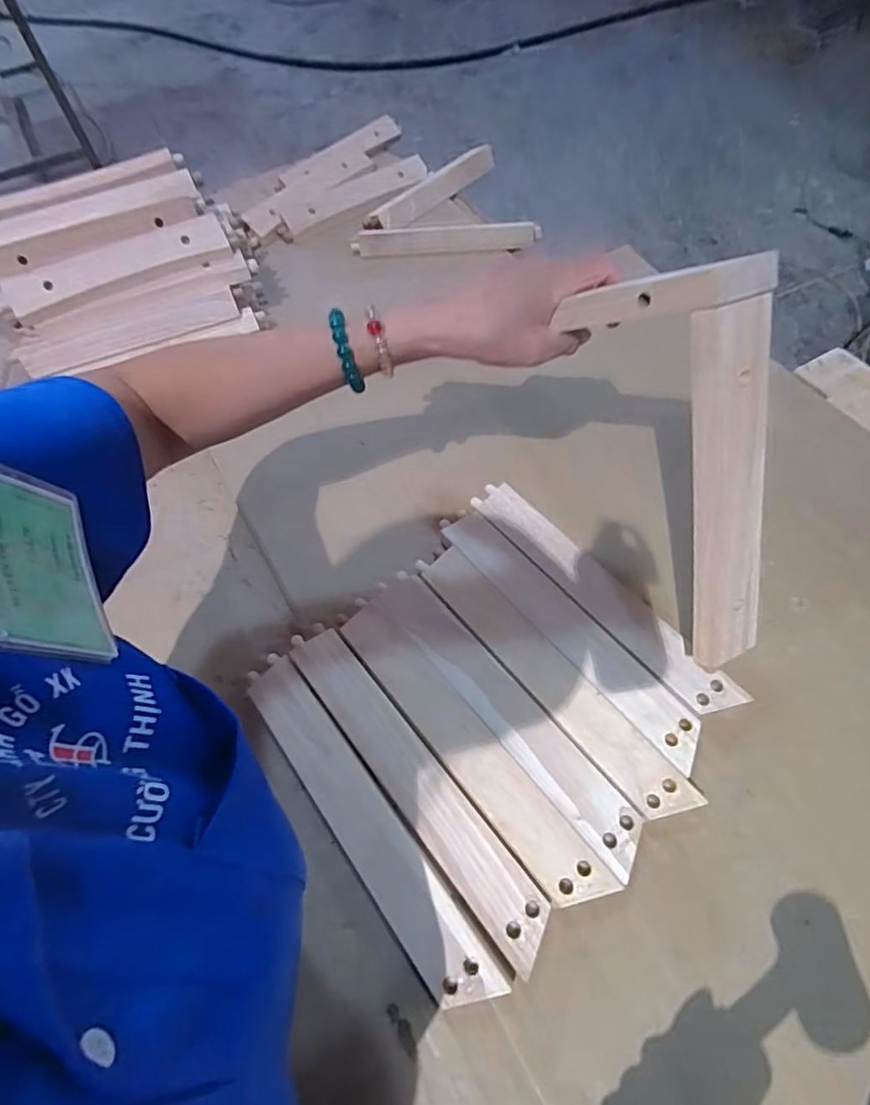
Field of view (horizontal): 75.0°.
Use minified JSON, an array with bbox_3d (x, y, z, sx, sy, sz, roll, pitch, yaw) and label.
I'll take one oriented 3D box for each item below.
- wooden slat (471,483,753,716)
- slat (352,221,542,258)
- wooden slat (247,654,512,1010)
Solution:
[{"bbox_3d":[0.143,0.034,0.516,0.045,0.017,0.282,-36,63,-18],"label":"wooden slat"},{"bbox_3d":[0.015,-0.438,0.796,0.255,0.034,0.014,-1,40,5],"label":"slat"},{"bbox_3d":[-0.061,0.196,0.426,0.044,0.026,0.280,-34,62,-17],"label":"wooden slat"}]

